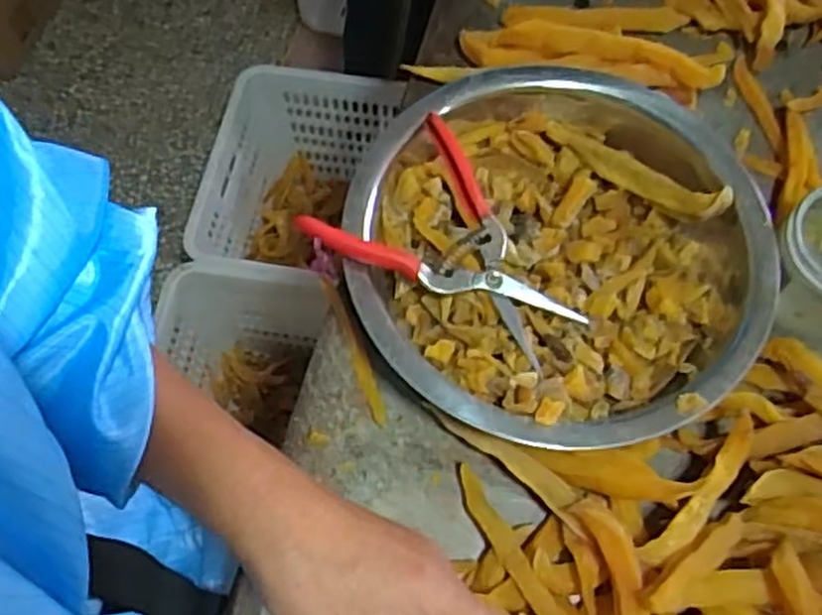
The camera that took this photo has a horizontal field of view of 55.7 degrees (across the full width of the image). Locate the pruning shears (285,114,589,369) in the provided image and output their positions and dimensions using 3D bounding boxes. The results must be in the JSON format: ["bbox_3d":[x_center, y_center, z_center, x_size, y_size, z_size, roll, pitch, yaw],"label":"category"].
[{"bbox_3d":[0.031,-0.033,0.497,0.160,0.048,0.122,41,72,17],"label":"pruning shears"}]

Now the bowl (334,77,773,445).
[{"bbox_3d":[0.100,-0.038,0.532,0.264,0.072,0.275,0,66,0],"label":"bowl"}]

